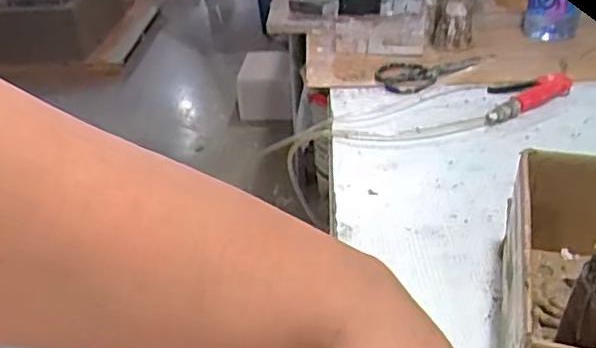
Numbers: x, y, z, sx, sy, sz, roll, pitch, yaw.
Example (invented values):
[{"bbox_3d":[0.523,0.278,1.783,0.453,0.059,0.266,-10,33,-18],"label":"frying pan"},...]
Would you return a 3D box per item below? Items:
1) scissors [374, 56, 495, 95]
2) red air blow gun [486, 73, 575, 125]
[{"bbox_3d":[0.245,-0.185,1.008,0.227,0.020,0.107,-16,35,-19],"label":"scissors"},{"bbox_3d":[0.351,-0.132,0.904,0.206,0.026,0.083,-20,37,-25],"label":"red air blow gun"}]

